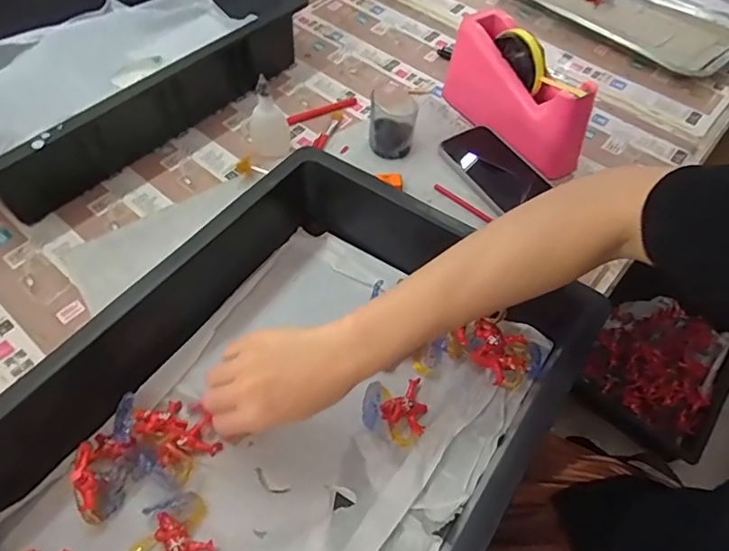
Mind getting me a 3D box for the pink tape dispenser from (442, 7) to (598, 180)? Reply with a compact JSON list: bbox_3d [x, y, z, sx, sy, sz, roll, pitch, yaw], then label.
[{"bbox_3d":[0.178,-0.216,0.608,0.061,0.105,0.199,-29,60,-20],"label":"pink tape dispenser"}]

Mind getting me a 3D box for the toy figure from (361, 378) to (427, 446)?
[{"bbox_3d":[0.025,0.106,0.423,0.051,0.020,0.057,11,55,6],"label":"toy figure"}]

